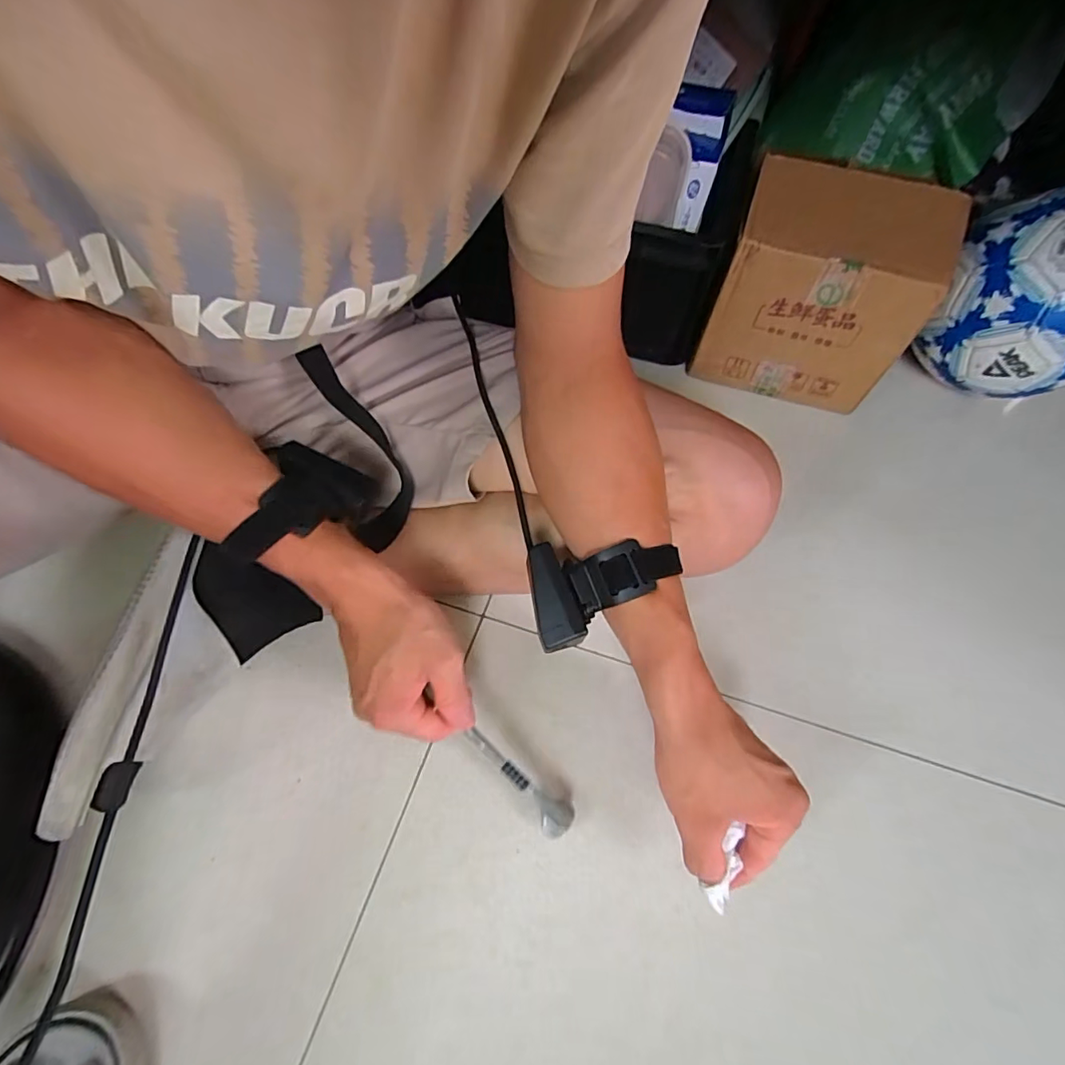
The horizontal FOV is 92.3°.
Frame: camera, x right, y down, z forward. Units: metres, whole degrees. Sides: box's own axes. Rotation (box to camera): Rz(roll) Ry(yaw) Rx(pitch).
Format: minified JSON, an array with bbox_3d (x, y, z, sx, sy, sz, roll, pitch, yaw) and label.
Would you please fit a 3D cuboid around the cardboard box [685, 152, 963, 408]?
[{"bbox_3d":[0.289,-0.245,0.528,0.184,0.190,0.105,19,61,9],"label":"cardboard box"}]

